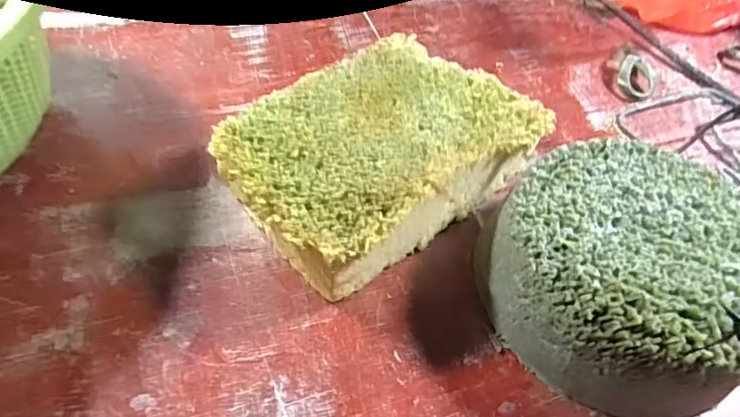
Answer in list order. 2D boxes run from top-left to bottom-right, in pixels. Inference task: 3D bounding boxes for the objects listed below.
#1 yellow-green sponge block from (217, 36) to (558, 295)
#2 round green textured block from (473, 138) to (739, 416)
[{"bbox_3d":[0.006,-0.026,0.231,0.143,0.044,0.093,-29,60,-24],"label":"yellow-green sponge block"},{"bbox_3d":[0.100,0.023,0.199,0.097,0.047,0.097,2,53,-3],"label":"round green textured block"}]

